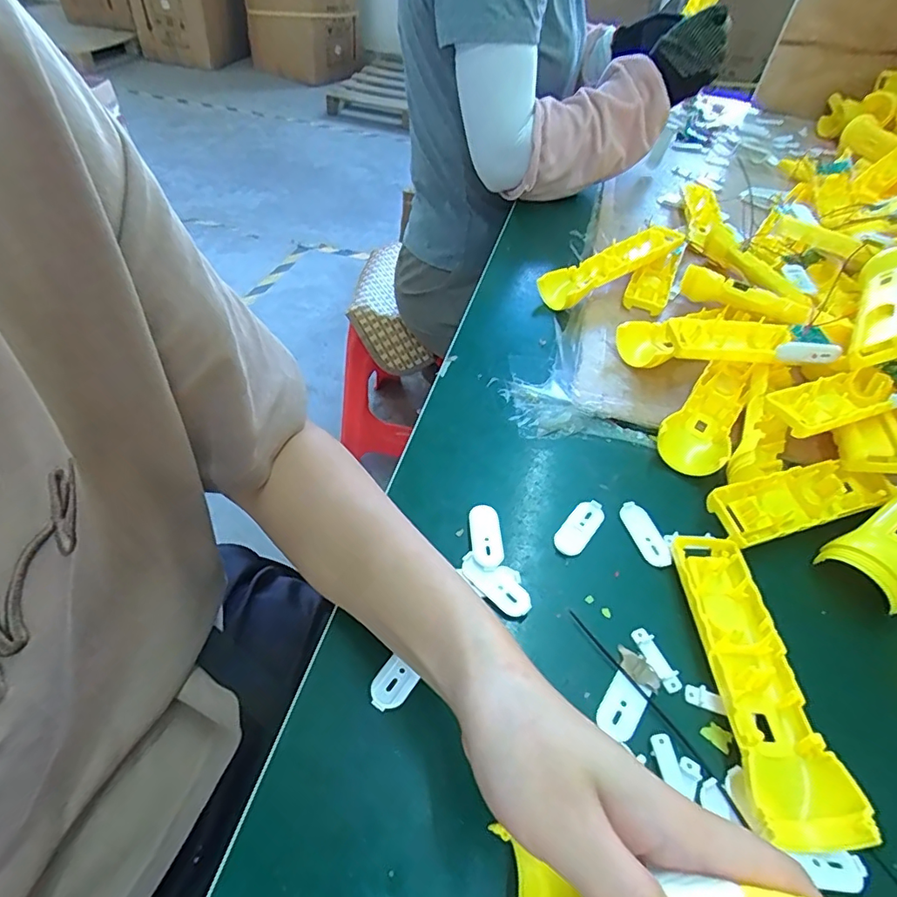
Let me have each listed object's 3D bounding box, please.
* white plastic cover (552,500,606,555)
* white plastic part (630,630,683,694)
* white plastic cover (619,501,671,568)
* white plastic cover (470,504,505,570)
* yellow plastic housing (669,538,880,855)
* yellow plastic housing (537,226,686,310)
[{"bbox_3d":[0.091,0.054,0.365,0.020,0.005,0.049,31,54,24],"label":"white plastic cover"},{"bbox_3d":[0.121,0.122,0.304,0.011,0.005,0.038,-17,51,-17],"label":"white plastic part"},{"bbox_3d":[0.138,0.059,0.364,0.019,0.007,0.052,-11,49,-11],"label":"white plastic cover"},{"bbox_3d":[0.025,0.058,0.351,0.018,0.007,0.048,-3,48,-5],"label":"white plastic cover"},{"bbox_3d":[0.167,0.121,0.293,0.046,0.023,0.164,2,48,0],"label":"yellow plastic housing"},{"bbox_3d":[0.175,-0.194,0.557,0.168,0.027,0.054,-28,53,-8],"label":"yellow plastic housing"}]

